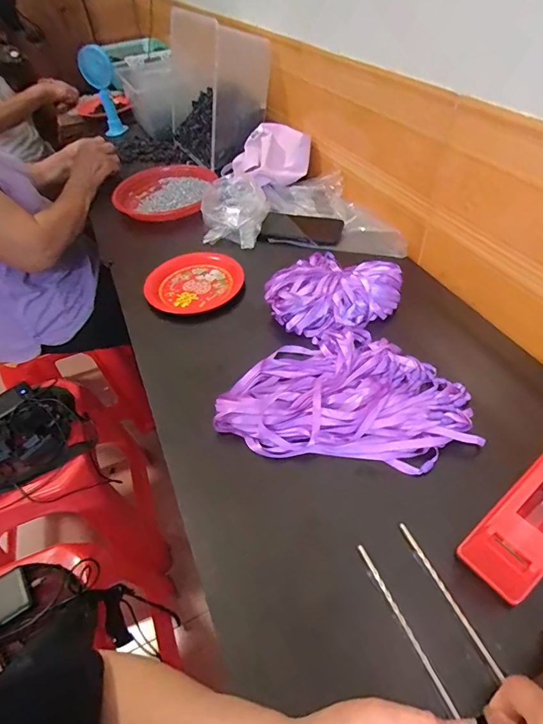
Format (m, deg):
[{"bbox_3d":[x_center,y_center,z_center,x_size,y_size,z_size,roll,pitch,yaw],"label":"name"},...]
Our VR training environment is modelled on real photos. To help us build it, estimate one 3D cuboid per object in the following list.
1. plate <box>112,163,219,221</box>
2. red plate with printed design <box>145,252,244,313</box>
[{"bbox_3d":[-0.253,-0.402,0.955,0.236,0.028,0.236,-3,46,3],"label":"plate"},{"bbox_3d":[-0.138,-0.145,0.724,0.164,0.021,0.148,-22,56,-15],"label":"red plate with printed design"}]

